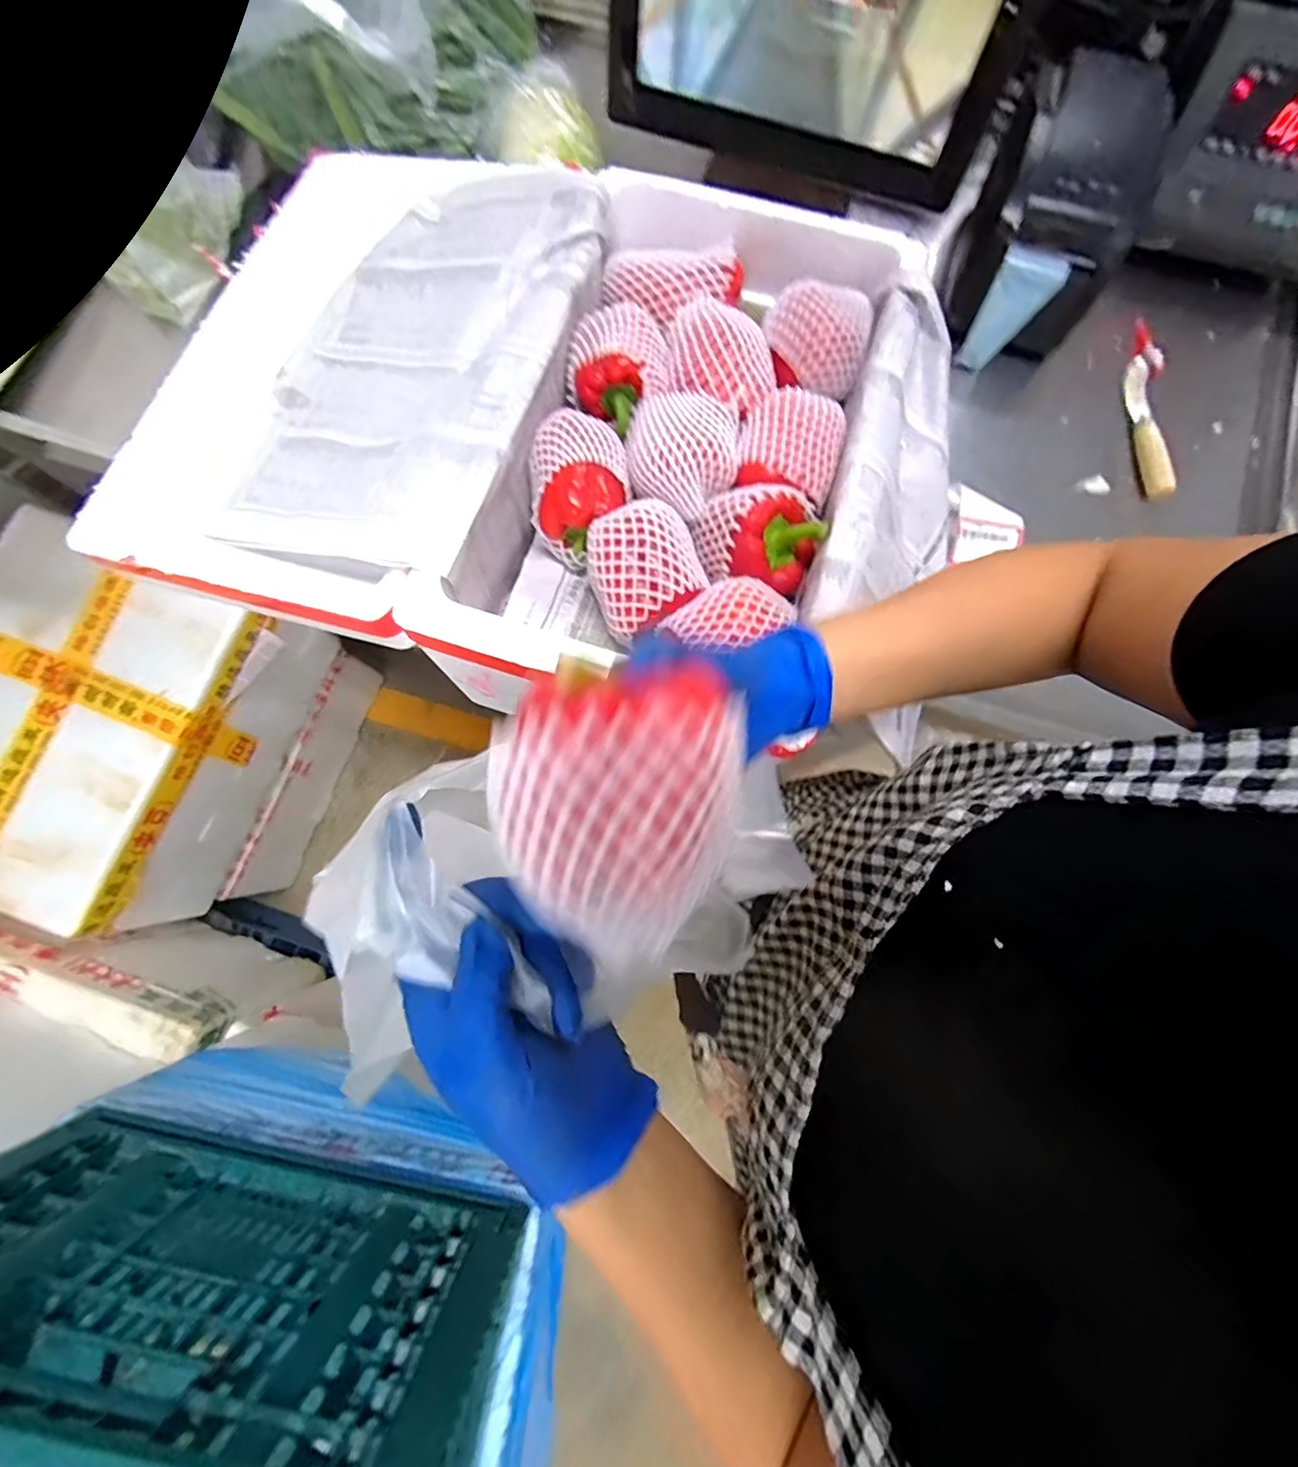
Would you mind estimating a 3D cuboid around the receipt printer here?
[{"bbox_3d":[0.437,-0.551,0.603,0.167,0.138,0.234,29,81,5],"label":"receipt printer"}]

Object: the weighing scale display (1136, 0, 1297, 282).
[{"bbox_3d":[0.691,-0.630,0.603,0.246,0.149,0.146,14,80,3],"label":"weighing scale display"}]

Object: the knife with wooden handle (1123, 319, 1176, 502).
[{"bbox_3d":[0.579,-0.373,0.632,0.036,0.015,0.224,3,79,0],"label":"knife with wooden handle"}]

